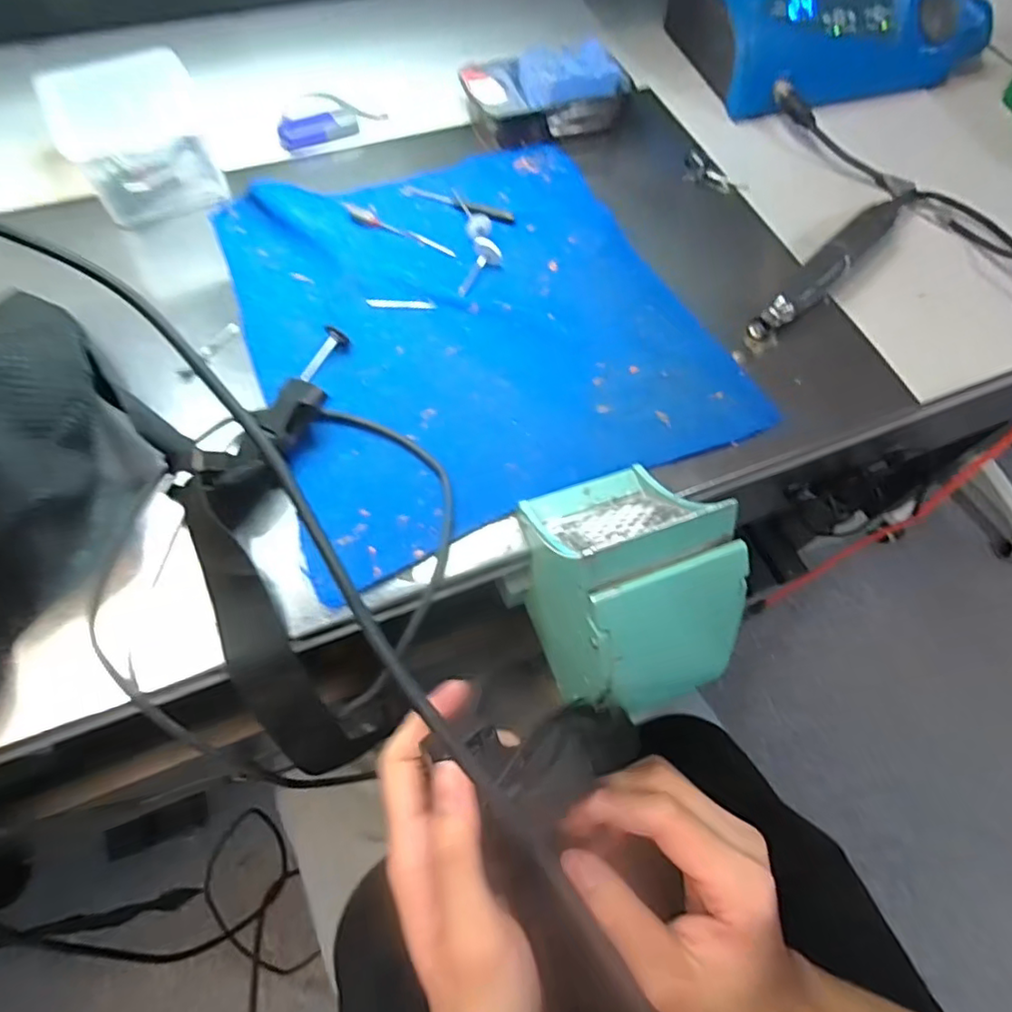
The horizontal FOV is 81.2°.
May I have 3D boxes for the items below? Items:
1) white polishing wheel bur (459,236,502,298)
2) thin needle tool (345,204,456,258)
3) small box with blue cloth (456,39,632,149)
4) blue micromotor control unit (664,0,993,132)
[{"bbox_3d":[-0.020,-0.155,0.390,0.018,0.016,0.043,28,81,10],"label":"white polishing wheel bur"},{"bbox_3d":[-0.076,-0.190,0.409,0.088,0.004,0.014,28,65,10],"label":"thin needle tool"},{"bbox_3d":[0.030,-0.325,0.466,0.126,0.038,0.078,-18,66,-12],"label":"small box with blue cloth"},{"bbox_3d":[0.279,-0.442,0.519,0.255,0.081,0.189,-26,68,-16],"label":"blue micromotor control unit"}]

